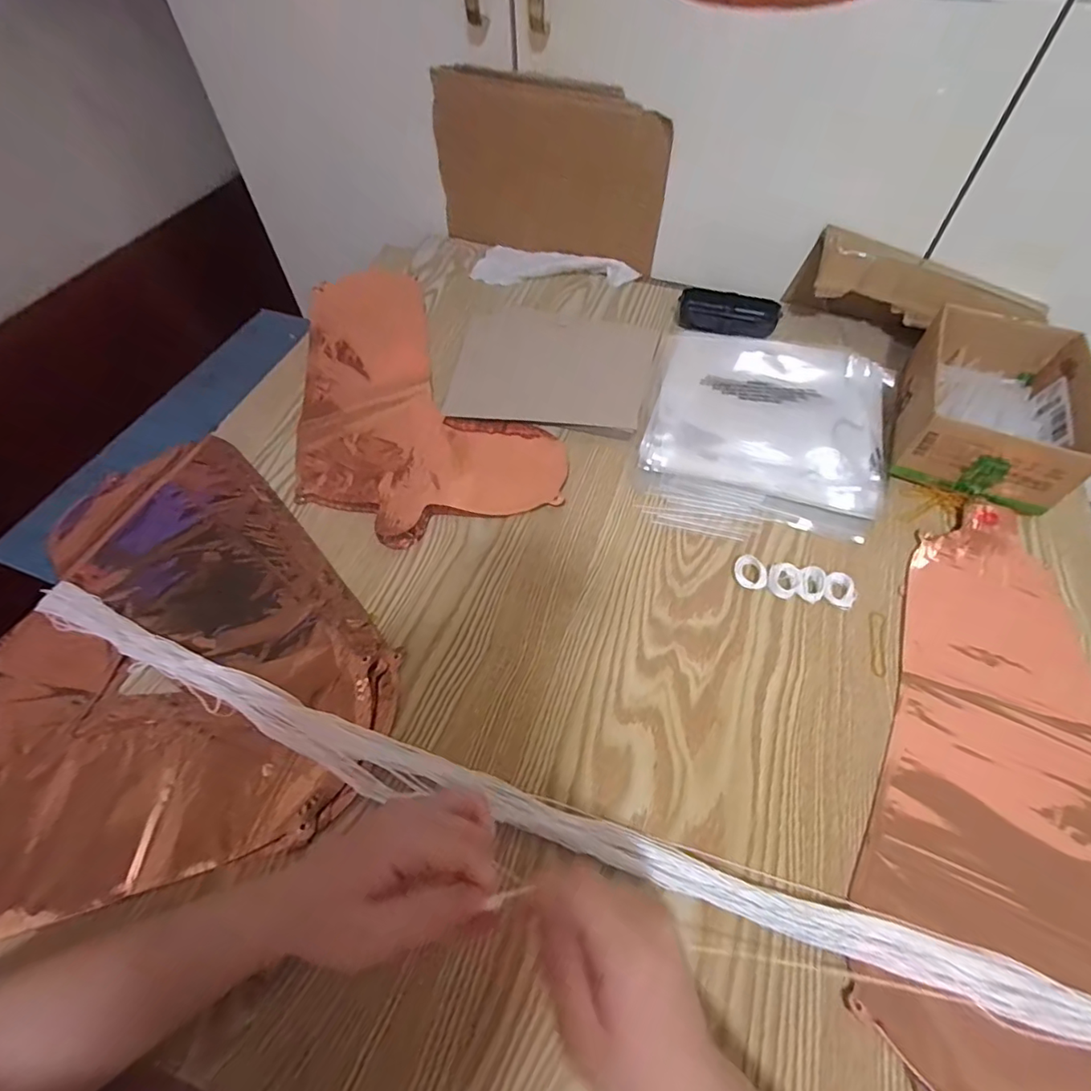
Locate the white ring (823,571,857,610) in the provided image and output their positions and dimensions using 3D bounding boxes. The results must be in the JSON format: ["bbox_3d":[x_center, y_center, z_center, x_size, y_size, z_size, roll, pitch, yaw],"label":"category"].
[{"bbox_3d":[0.230,0.035,0.420,0.024,0.008,0.026,0,55,0],"label":"white ring"}]

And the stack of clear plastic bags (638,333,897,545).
[{"bbox_3d":[0.215,-0.125,0.526,0.218,0.016,0.228,18,57,12],"label":"stack of clear plastic bags"}]

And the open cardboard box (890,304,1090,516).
[{"bbox_3d":[0.400,-0.129,0.488,0.124,0.070,0.195,23,58,15],"label":"open cardboard box"}]

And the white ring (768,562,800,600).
[{"bbox_3d":[0.188,0.027,0.426,0.023,0.009,0.028,25,59,17],"label":"white ring"}]

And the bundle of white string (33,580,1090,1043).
[{"bbox_3d":[-0.024,0.160,0.338,0.771,0.017,0.044,17,57,11],"label":"bundle of white string"}]

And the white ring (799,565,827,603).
[{"bbox_3d":[0.208,0.031,0.420,0.021,0.014,0.025,36,63,22],"label":"white ring"}]

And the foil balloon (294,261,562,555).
[{"bbox_3d":[-0.150,-0.181,0.570,0.229,0.014,0.425,-16,57,-11],"label":"foil balloon"}]

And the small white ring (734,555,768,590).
[{"bbox_3d":[0.164,0.021,0.429,0.023,0.008,0.028,-10,56,-7],"label":"small white ring"}]

